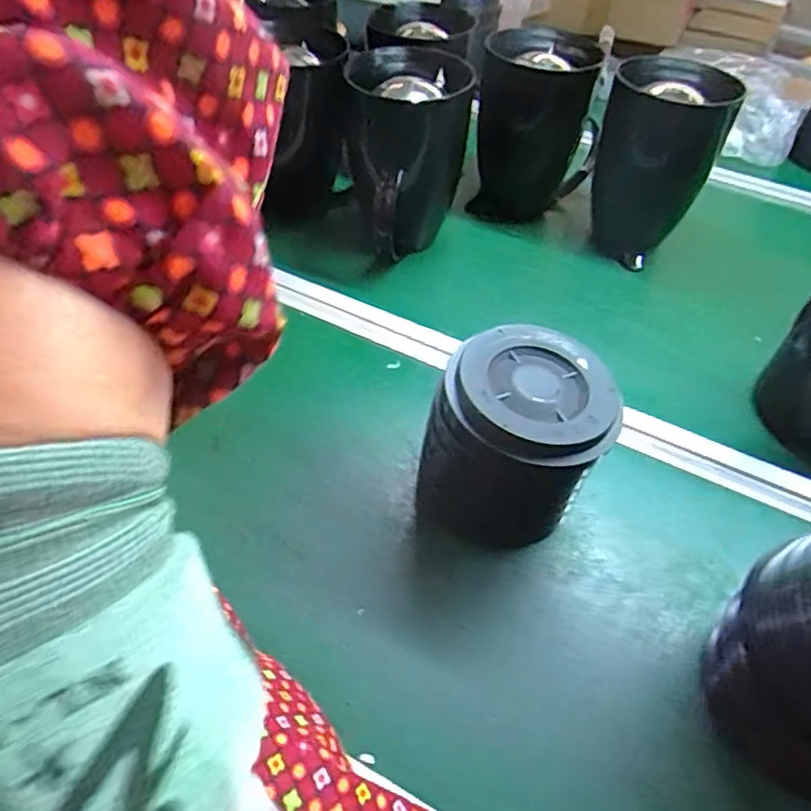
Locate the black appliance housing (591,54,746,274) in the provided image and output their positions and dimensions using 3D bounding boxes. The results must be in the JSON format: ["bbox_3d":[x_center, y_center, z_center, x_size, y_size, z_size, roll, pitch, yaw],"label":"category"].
[{"bbox_3d":[0.274,-0.267,0.709,0.126,0.190,0.114,18,47,12],"label":"black appliance housing"}]

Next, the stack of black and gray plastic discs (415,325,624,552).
[{"bbox_3d":[0.076,0.027,0.462,0.127,0.125,0.121,22,48,15],"label":"stack of black and gray plastic discs"}]

